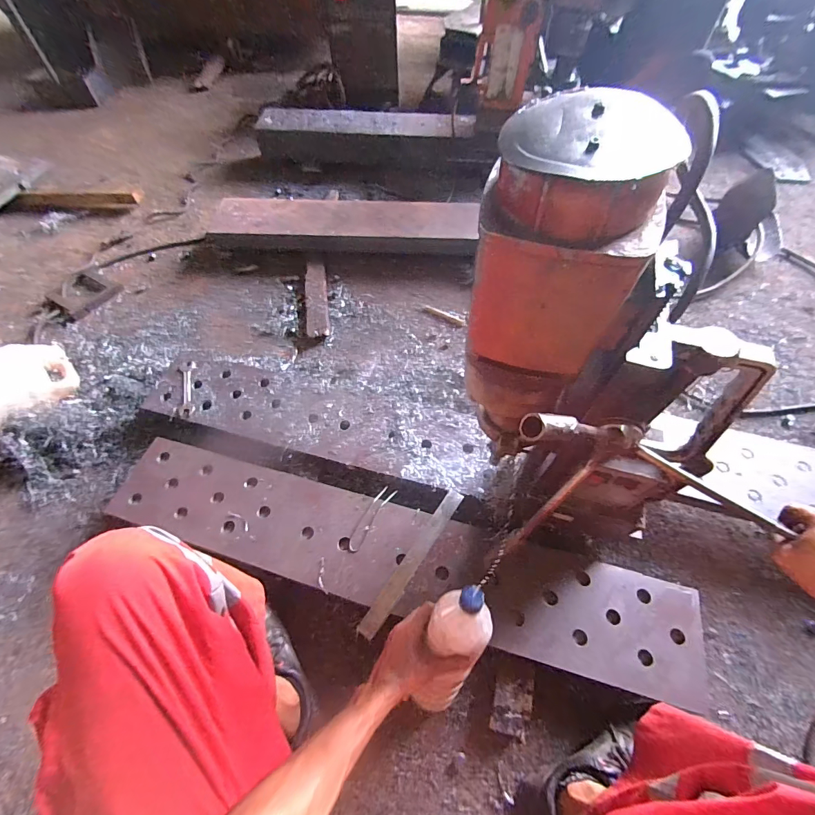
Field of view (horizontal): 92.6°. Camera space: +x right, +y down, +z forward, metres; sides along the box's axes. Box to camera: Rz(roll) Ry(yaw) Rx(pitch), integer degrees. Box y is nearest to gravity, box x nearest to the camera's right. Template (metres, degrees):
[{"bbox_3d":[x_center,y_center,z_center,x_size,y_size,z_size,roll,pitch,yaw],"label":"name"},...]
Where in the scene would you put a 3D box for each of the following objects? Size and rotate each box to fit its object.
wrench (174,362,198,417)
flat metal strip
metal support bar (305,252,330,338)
[{"bbox_3d":[-0.558,-0.051,0.983,0.047,0.009,0.175,-12,59,-7],"label":"wrench"},{"bbox_3d":[0.015,0.292,0.759,0.033,0.010,0.317,36,62,7],"label":"flat metal strip"},{"bbox_3d":[-0.293,-0.359,1.253,0.070,0.036,0.348,-7,60,-5],"label":"metal support bar"}]

